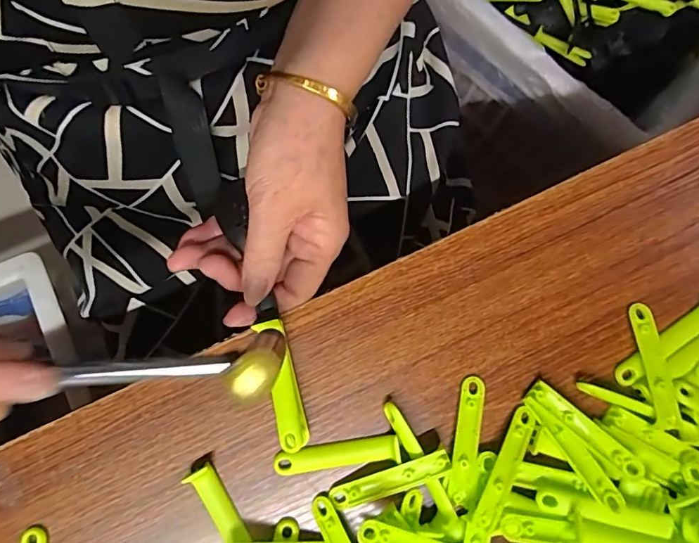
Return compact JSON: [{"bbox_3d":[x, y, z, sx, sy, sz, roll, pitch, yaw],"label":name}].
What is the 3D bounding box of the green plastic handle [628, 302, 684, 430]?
[{"bbox_3d":[0.188,0.057,0.293,0.014,0.010,0.076,-6,78,-1],"label":"green plastic handle"}]

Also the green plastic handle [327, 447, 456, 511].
[{"bbox_3d":[0.024,0.125,0.282,0.074,0.004,0.014,-23,79,8],"label":"green plastic handle"}]

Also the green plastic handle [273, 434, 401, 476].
[{"bbox_3d":[-0.008,0.111,0.286,0.075,0.009,0.015,-7,78,-2],"label":"green plastic handle"}]

